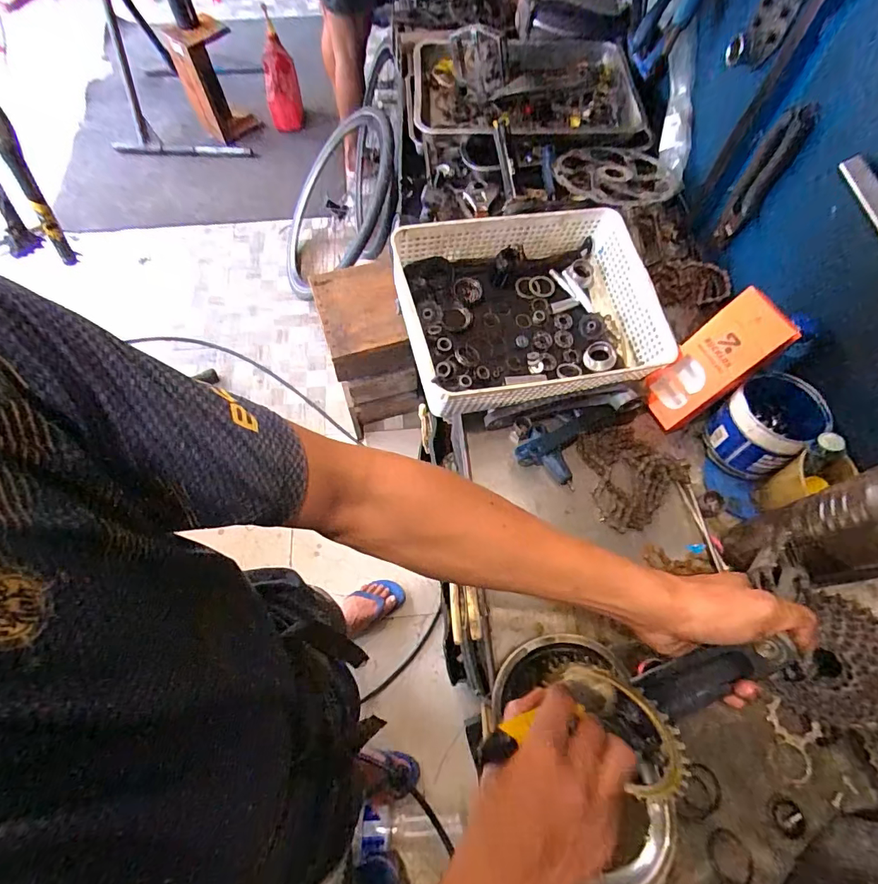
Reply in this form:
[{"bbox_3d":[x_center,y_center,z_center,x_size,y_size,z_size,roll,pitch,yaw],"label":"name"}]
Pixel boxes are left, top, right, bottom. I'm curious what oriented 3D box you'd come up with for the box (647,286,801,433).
[{"bbox_3d":[0.334,-0.095,0.575,0.032,0.180,0.078,-16,63,-36],"label":"box"}]

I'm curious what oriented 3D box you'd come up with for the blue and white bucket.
[{"bbox_3d":[0.400,-0.020,0.575,0.100,0.084,0.095,0,65,0],"label":"blue and white bucket"}]

